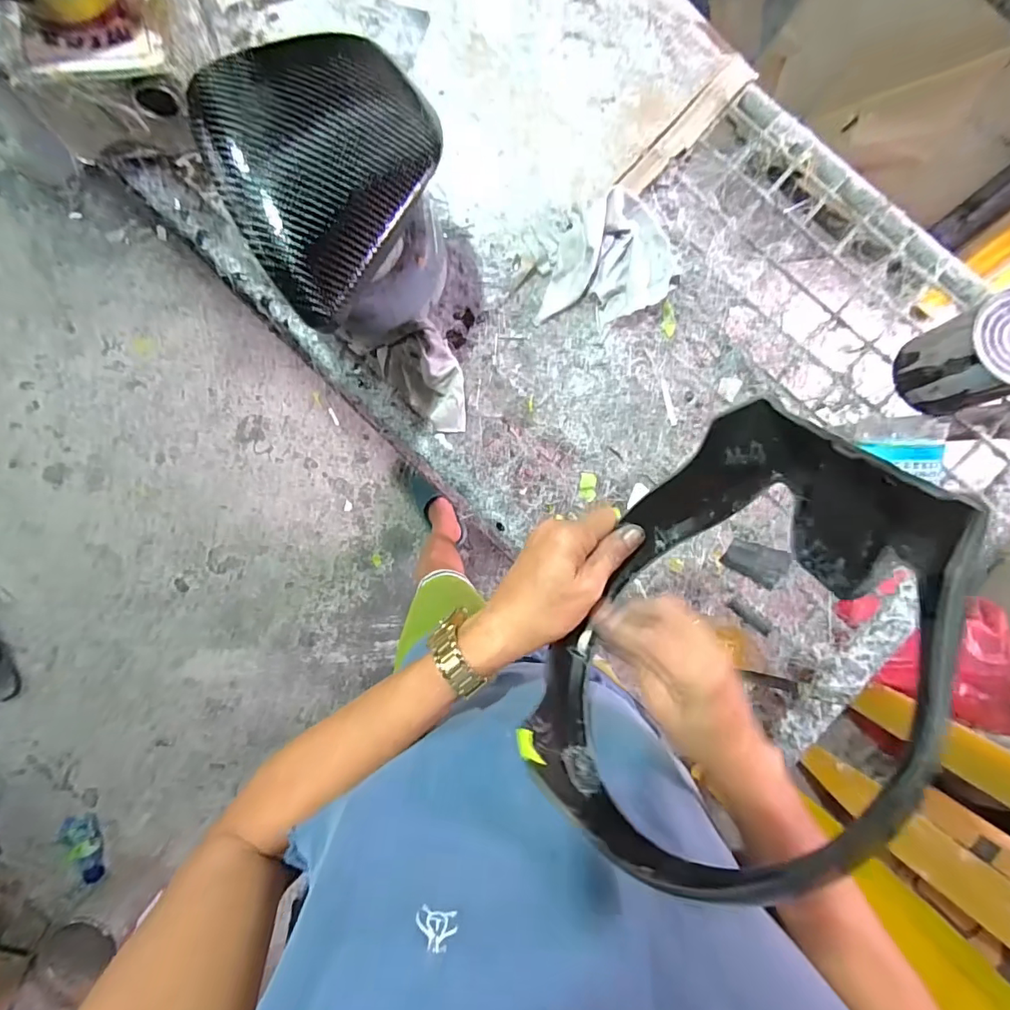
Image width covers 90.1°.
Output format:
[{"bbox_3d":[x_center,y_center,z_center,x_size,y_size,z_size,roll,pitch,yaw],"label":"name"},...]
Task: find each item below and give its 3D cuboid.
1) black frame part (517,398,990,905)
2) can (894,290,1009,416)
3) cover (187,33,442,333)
[{"bbox_3d":[0.108,0.076,0.269,0.102,0.199,0.252,32,89,-4],"label":"black frame part"},{"bbox_3d":[0.505,-0.159,0.541,0.093,0.117,0.101,0,91,-2],"label":"can"},{"bbox_3d":[-0.143,-0.263,0.382,0.156,0.061,0.221,30,90,-2],"label":"cover"}]

